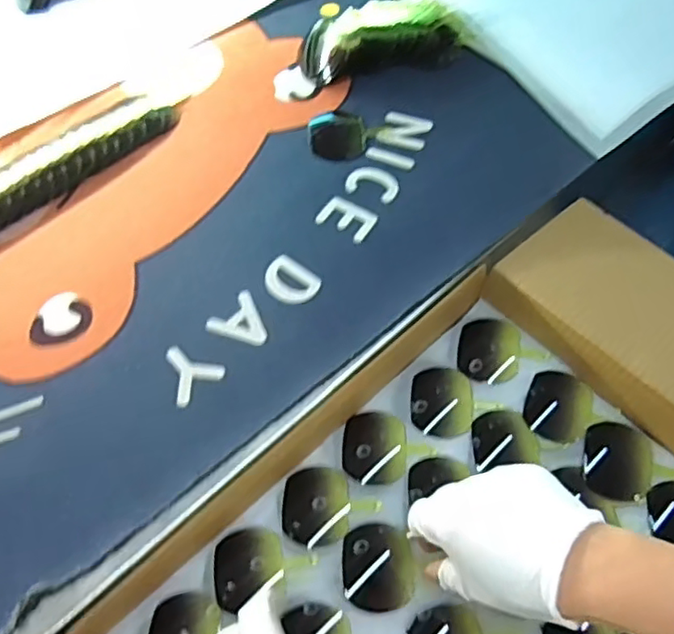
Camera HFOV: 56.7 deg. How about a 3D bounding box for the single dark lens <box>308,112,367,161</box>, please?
[{"bbox_3d":[0.001,-0.161,0.555,0.049,0.004,0.053,-5,61,-3],"label":"single dark lens"}]

